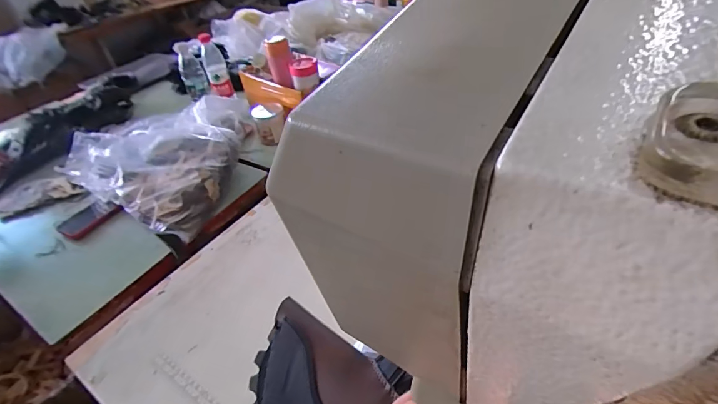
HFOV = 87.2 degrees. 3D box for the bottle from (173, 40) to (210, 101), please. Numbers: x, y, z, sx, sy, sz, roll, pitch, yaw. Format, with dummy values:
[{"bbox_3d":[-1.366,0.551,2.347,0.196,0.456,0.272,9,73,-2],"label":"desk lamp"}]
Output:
[{"bbox_3d":[-0.513,-0.399,1.152,0.070,0.172,0.069,-7,15,1],"label":"bottle"}]

